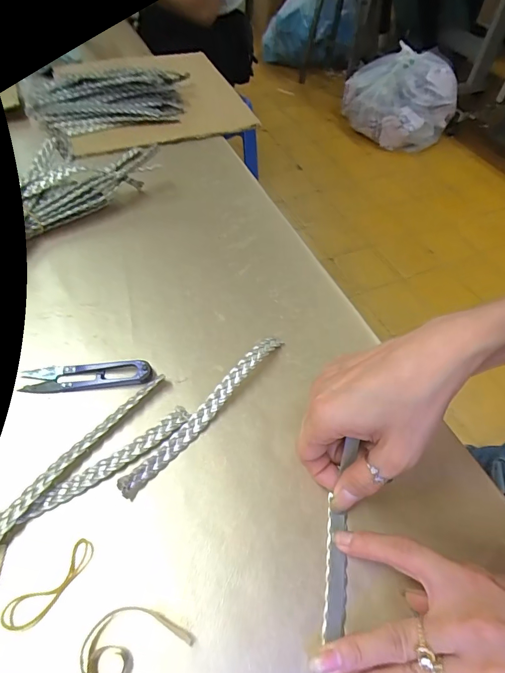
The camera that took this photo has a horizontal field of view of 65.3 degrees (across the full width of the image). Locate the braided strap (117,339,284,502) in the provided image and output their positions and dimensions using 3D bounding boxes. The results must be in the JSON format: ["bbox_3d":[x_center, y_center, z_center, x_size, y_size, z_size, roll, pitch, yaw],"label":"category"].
[{"bbox_3d":[-0.032,0.052,0.299,0.013,0.013,0.166,34,59,20],"label":"braided strap"}]

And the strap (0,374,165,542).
[{"bbox_3d":[-0.125,0.086,0.272,0.014,0.007,0.168,31,58,18],"label":"strap"}]

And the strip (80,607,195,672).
[{"bbox_3d":[-0.066,0.168,0.220,0.057,0.005,0.032,-20,57,-17],"label":"strip"}]

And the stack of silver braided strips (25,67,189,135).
[{"bbox_3d":[-0.185,-0.330,0.547,0.201,0.048,0.080,-18,57,-16],"label":"stack of silver braided strips"}]

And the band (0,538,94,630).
[{"bbox_3d":[-0.118,0.146,0.232,0.018,0.006,0.054,38,60,22],"label":"band"}]

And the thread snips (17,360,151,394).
[{"bbox_3d":[-0.131,0.030,0.312,0.098,0.009,0.023,-3,54,-6],"label":"thread snips"}]

